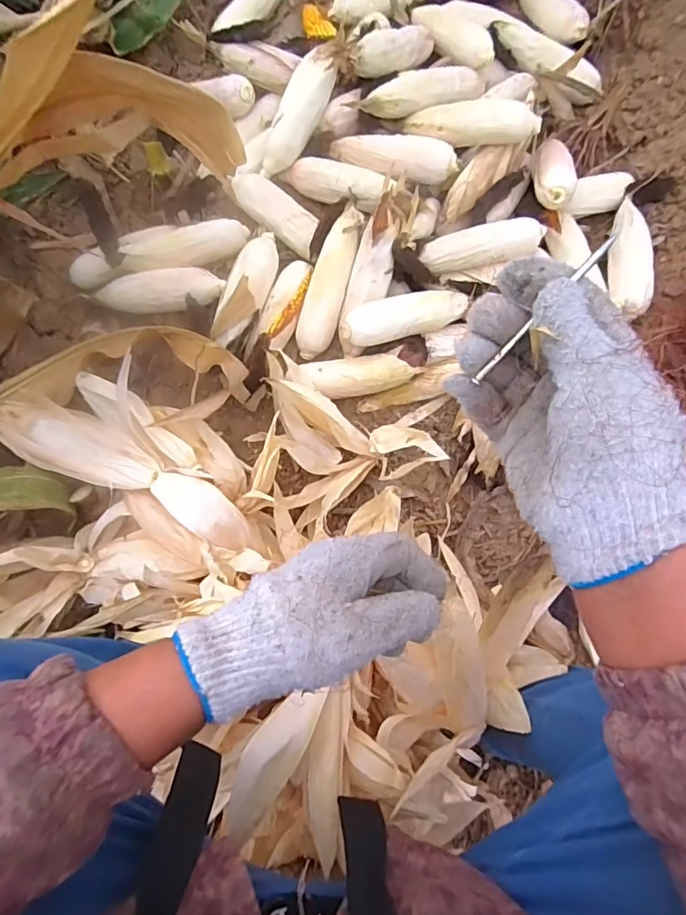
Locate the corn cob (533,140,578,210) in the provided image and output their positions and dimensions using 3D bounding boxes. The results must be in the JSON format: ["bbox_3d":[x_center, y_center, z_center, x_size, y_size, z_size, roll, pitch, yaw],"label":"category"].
[{"bbox_3d":[0.322,-0.438,0.771,0.055,0.043,0.149,8,61,2],"label":"corn cob"}]

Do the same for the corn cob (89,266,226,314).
[{"bbox_3d":[-0.291,-0.258,0.785,0.213,0.043,0.058,-4,77,-1],"label":"corn cob"}]

